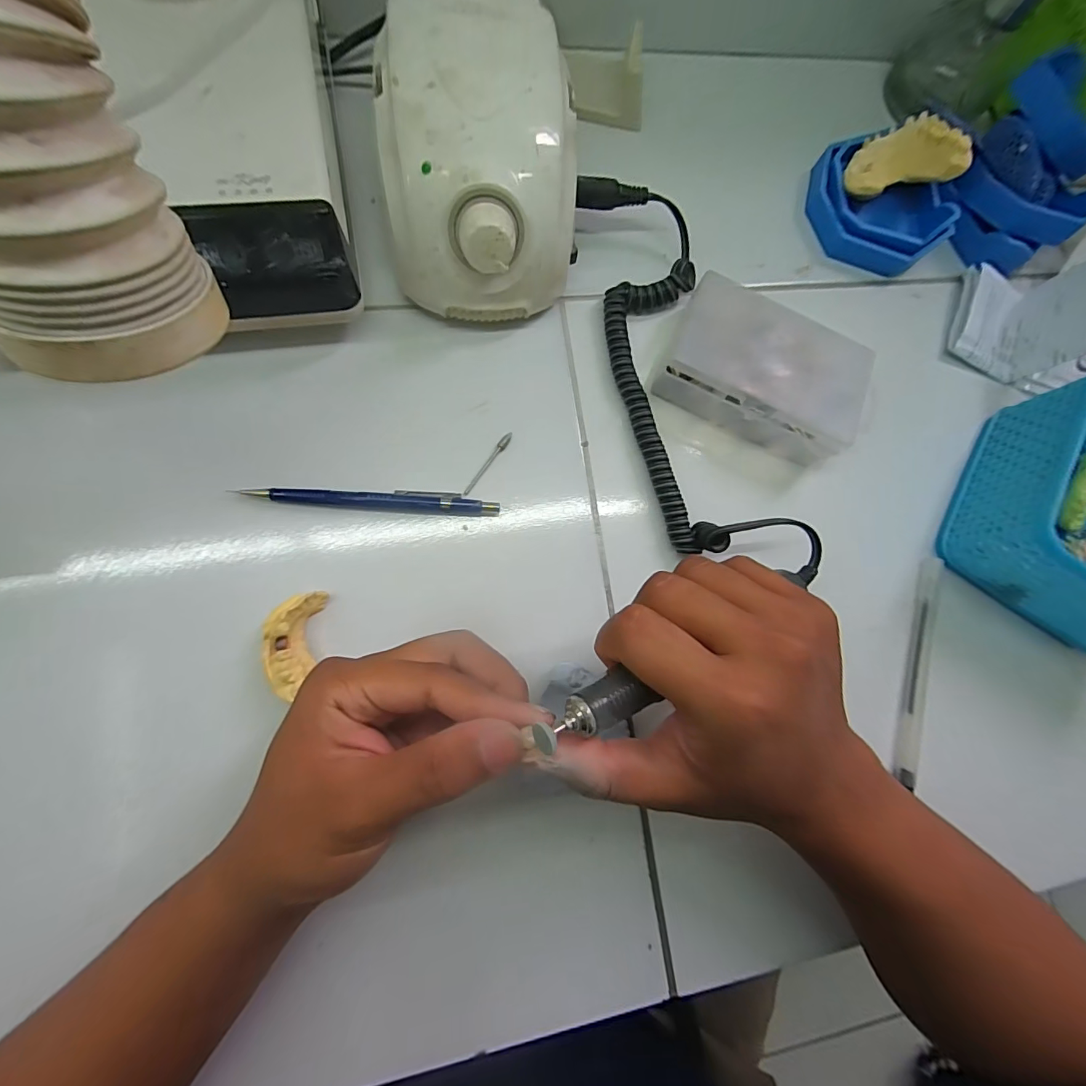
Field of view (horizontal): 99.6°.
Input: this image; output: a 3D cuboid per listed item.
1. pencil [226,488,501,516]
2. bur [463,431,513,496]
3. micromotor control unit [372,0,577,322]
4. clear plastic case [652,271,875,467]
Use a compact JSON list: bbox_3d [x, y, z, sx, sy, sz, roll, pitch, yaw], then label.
[{"bbox_3d":[-0.092,-0.024,0.254,0.133,0.011,0.013,3,80,-7],"label":"pencil"},{"bbox_3d":[-0.032,-0.047,0.268,0.005,0.004,0.045,37,78,0],"label":"bur"},{"bbox_3d":[-0.034,-0.202,0.250,0.097,0.082,0.136,-3,82,-5],"label":"micromotor control unit"},{"bbox_3d":[0.134,-0.103,0.277,0.113,0.034,0.072,27,78,-2],"label":"clear plastic case"}]

